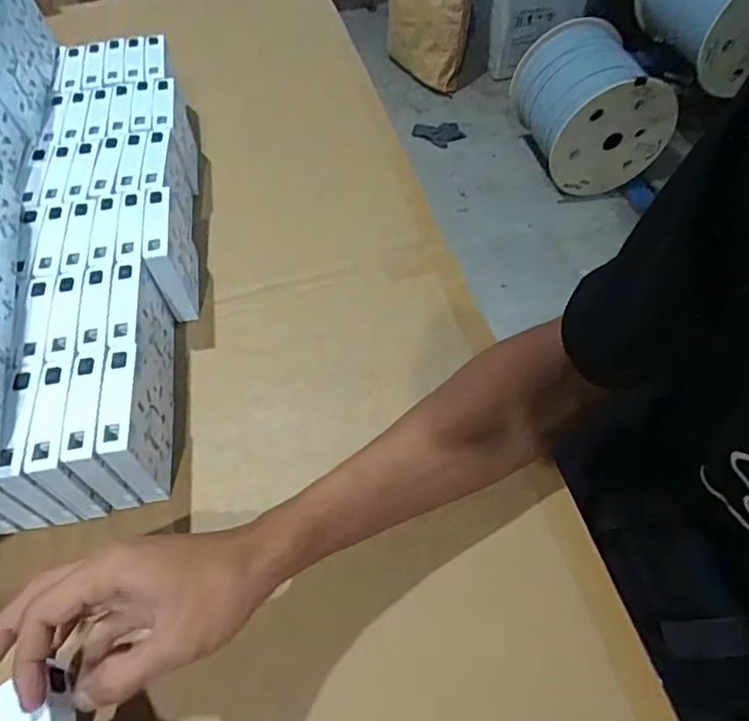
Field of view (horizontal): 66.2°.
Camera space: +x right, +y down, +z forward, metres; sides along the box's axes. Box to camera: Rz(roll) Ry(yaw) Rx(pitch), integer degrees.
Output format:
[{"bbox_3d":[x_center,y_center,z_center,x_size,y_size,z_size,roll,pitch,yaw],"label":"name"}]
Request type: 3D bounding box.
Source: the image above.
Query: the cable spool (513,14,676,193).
[{"bbox_3d":[0.610,-0.740,1.654,0.313,0.309,0.385,-13,57,-8],"label":"cable spool"}]

